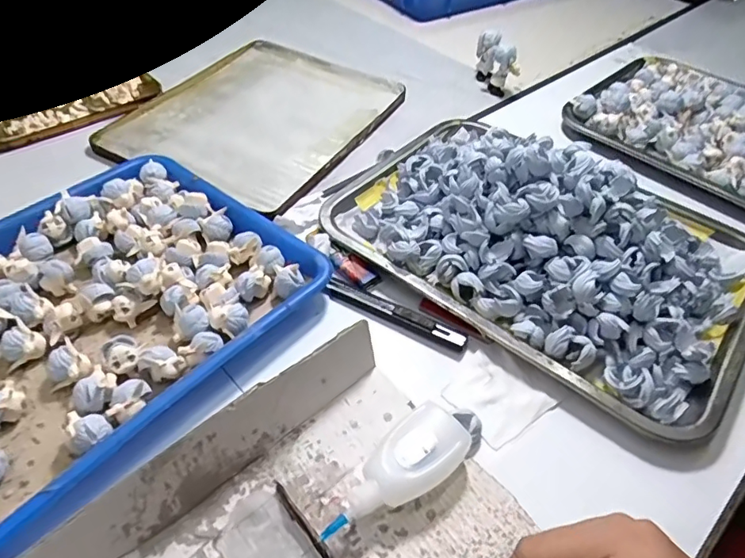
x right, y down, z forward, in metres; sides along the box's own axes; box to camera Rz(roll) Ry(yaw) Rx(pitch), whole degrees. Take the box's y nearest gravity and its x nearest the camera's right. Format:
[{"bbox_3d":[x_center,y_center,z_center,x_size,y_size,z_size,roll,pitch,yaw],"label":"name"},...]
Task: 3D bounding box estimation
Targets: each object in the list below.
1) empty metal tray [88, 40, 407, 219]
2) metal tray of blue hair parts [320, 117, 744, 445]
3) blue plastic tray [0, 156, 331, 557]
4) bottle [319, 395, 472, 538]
[{"bbox_3d":[-0.128,-0.193,0.603,0.243,0.023,0.300,25,50,16],"label":"empty metal tray"},{"bbox_3d":[0.150,-0.051,0.452,0.345,0.083,0.242,32,53,21],"label":"metal tray of blue hair parts"},{"bbox_3d":[-0.219,0.024,0.377,0.238,0.039,0.328,33,53,22],"label":"blue plastic tray"},{"bbox_3d":[0.015,0.120,0.316,0.099,0.028,0.041,-35,60,-31],"label":"bottle"}]

